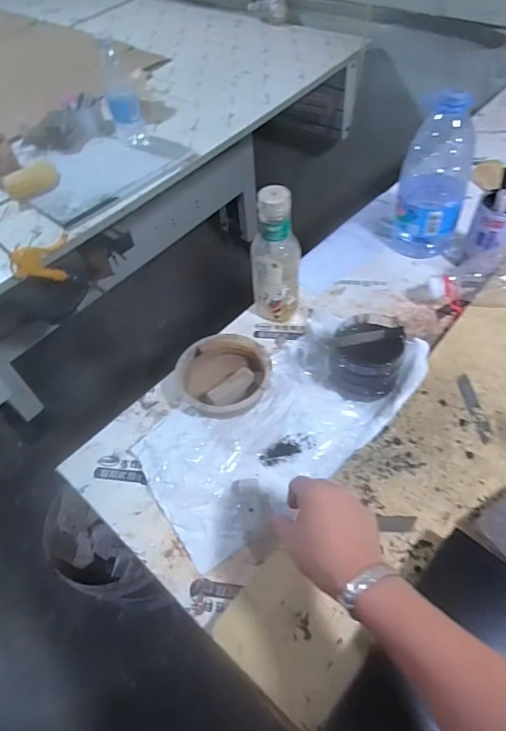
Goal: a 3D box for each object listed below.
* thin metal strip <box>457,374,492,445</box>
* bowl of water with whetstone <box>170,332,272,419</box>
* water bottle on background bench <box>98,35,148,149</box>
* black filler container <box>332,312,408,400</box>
[{"bbox_3d":[0.284,0.052,0.590,0.017,0.004,0.103,-4,53,0],"label":"thin metal strip"},{"bbox_3d":[-0.043,0.012,0.633,0.116,0.033,0.126,-2,53,2],"label":"bowl of water with whetstone"},{"bbox_3d":[-0.280,-0.569,0.977,0.076,0.193,0.078,-13,53,-6],"label":"water bottle on background bench"},{"bbox_3d":[0.151,-0.015,0.605,0.085,0.095,0.082,8,54,9],"label":"black filler container"}]

